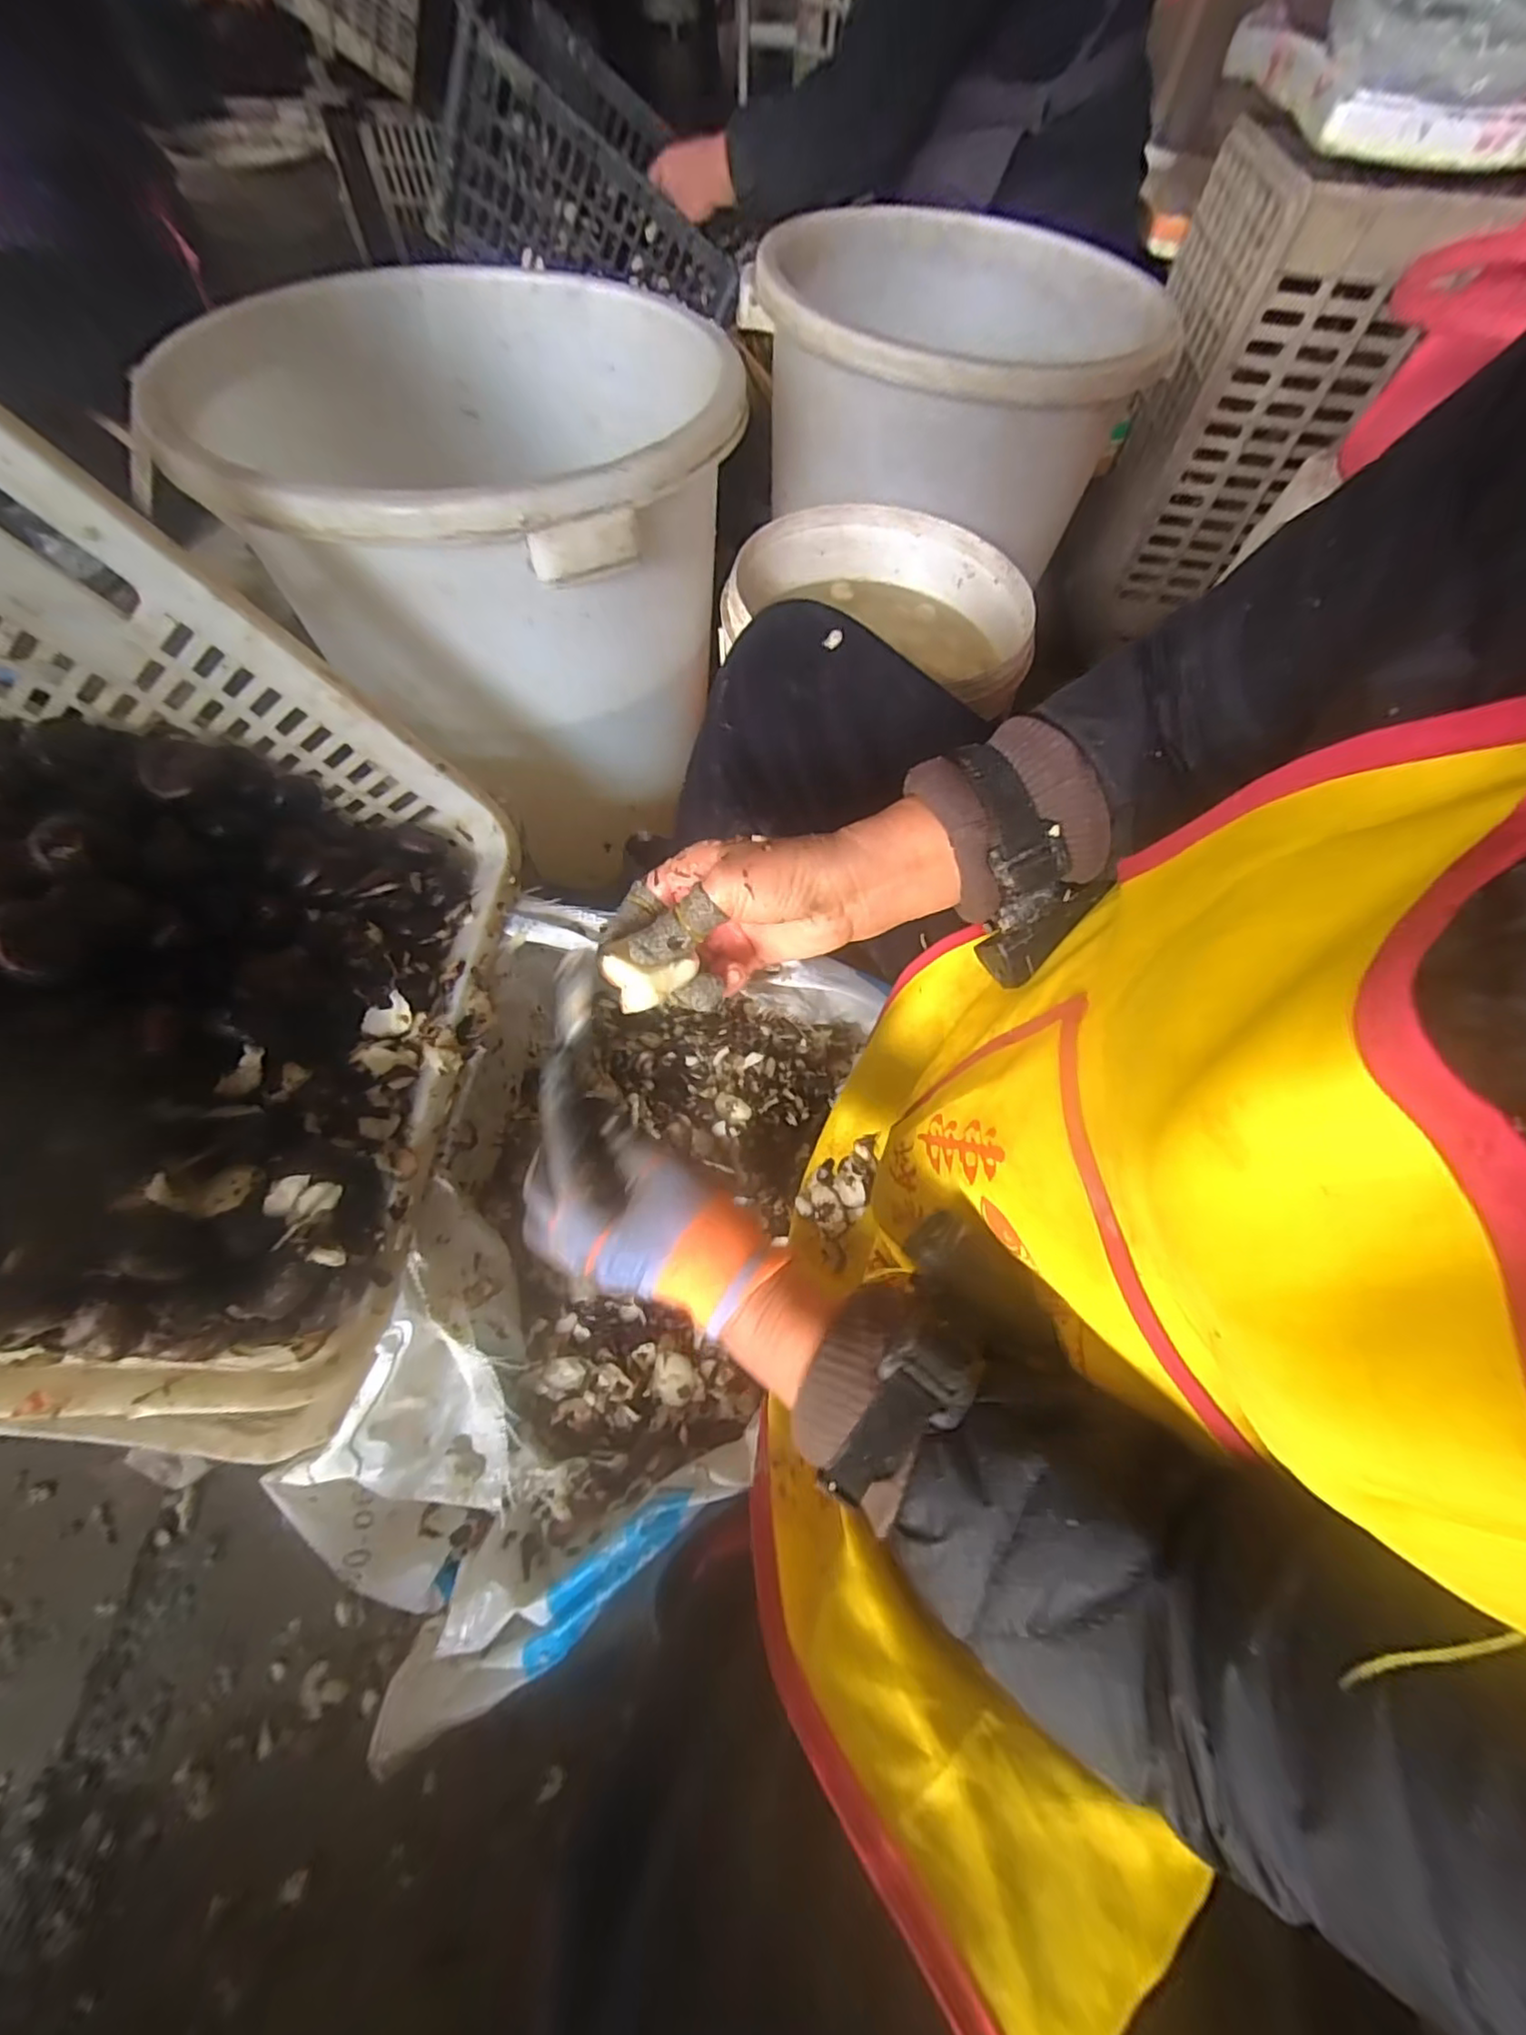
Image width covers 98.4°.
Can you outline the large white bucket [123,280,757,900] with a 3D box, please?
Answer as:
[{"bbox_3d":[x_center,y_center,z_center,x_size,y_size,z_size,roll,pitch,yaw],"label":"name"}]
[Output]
[{"bbox_3d":[-0.261,-0.444,0.706,0.417,0.391,0.439,2,62,-3],"label":"large white bucket"}]

